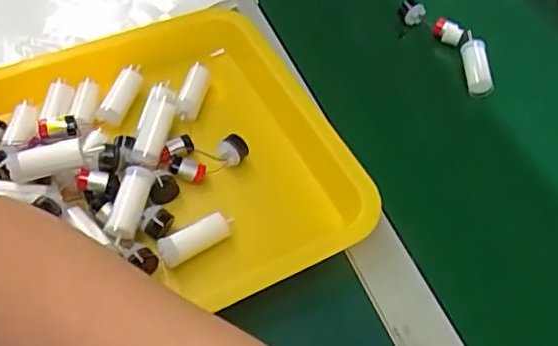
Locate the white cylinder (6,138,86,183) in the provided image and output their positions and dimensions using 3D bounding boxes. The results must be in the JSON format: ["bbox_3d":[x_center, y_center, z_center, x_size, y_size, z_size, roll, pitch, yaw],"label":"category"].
[{"bbox_3d":[-0.160,-0.007,0.402,0.050,0.023,0.018,-9,51,-8],"label":"white cylinder"}]

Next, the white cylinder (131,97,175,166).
[{"bbox_3d":[-0.093,-0.032,0.431,0.021,0.017,0.053,21,88,12],"label":"white cylinder"}]

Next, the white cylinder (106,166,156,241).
[{"bbox_3d":[-0.102,0.019,0.404,0.019,0.017,0.058,11,51,8],"label":"white cylinder"}]

